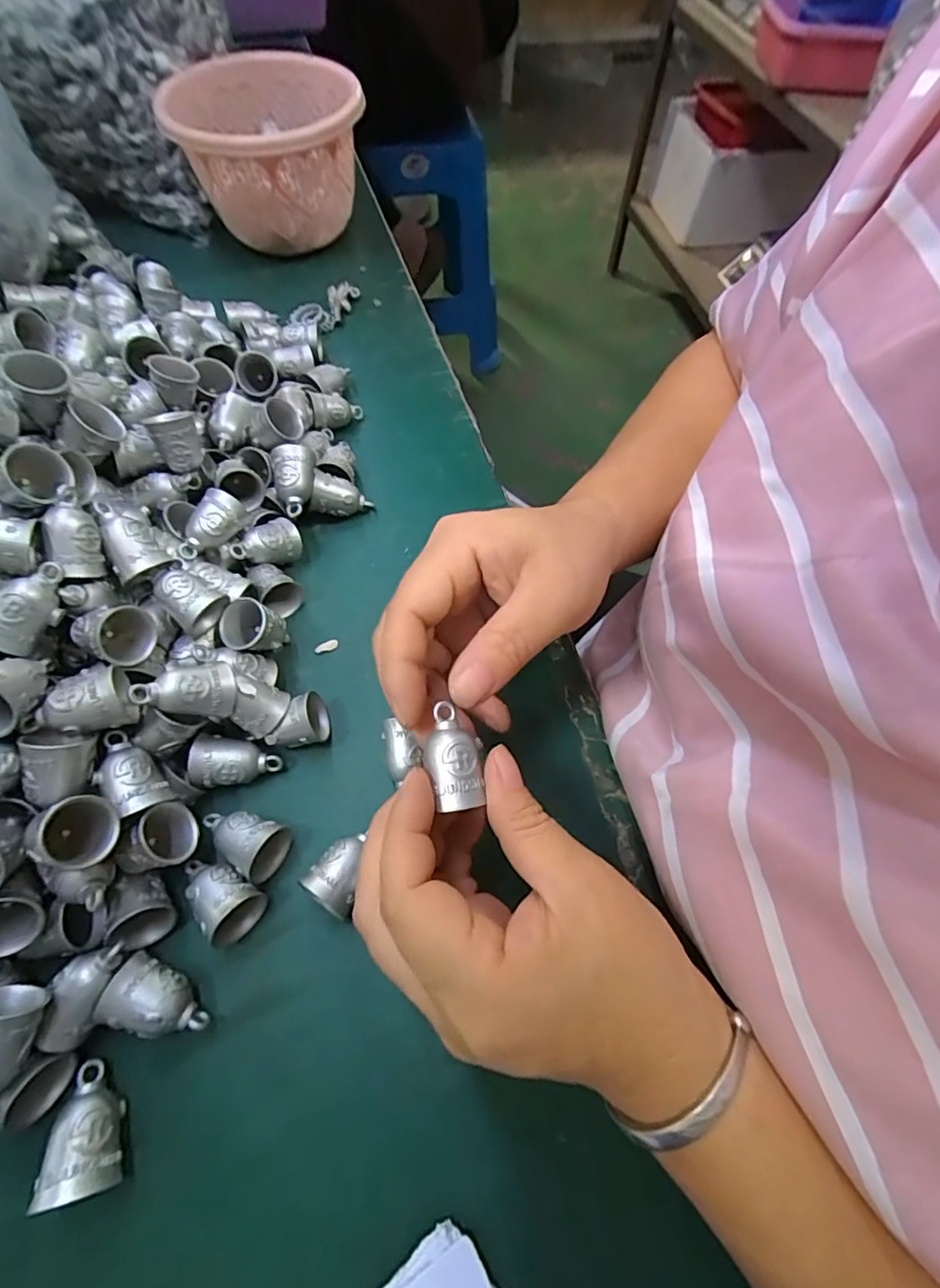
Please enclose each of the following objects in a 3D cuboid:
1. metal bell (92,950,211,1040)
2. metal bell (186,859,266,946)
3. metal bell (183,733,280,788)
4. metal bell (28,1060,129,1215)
[{"bbox_3d":[-0.117,0.137,0.206,0.035,0.023,0.022,17,63,7],"label":"metal bell"},{"bbox_3d":[-0.105,0.103,0.223,0.036,0.025,0.023,34,67,15],"label":"metal bell"},{"bbox_3d":[-0.108,0.055,0.250,0.037,0.021,0.023,-2,63,-3],"label":"metal bell"},{"bbox_3d":[-0.134,0.169,0.188,0.022,0.026,0.037,-20,65,-11],"label":"metal bell"}]

